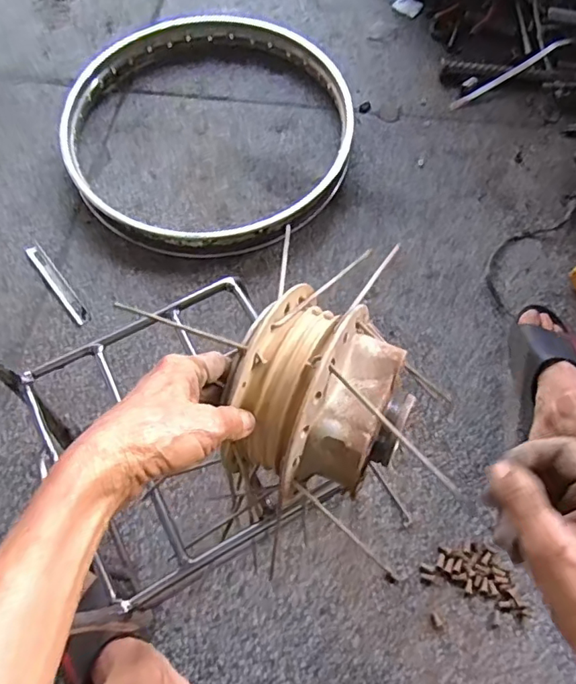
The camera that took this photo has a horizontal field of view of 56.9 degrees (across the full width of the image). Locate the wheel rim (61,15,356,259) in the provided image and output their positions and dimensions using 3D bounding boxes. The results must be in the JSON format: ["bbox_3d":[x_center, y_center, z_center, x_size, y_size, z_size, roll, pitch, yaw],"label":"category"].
[{"bbox_3d":[-0.128,-0.356,0.878,0.455,0.054,0.470,-1,65,1],"label":"wheel rim"}]

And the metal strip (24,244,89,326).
[{"bbox_3d":[-0.338,-0.087,0.782,0.024,0.004,0.161,-37,70,-14],"label":"metal strip"}]

